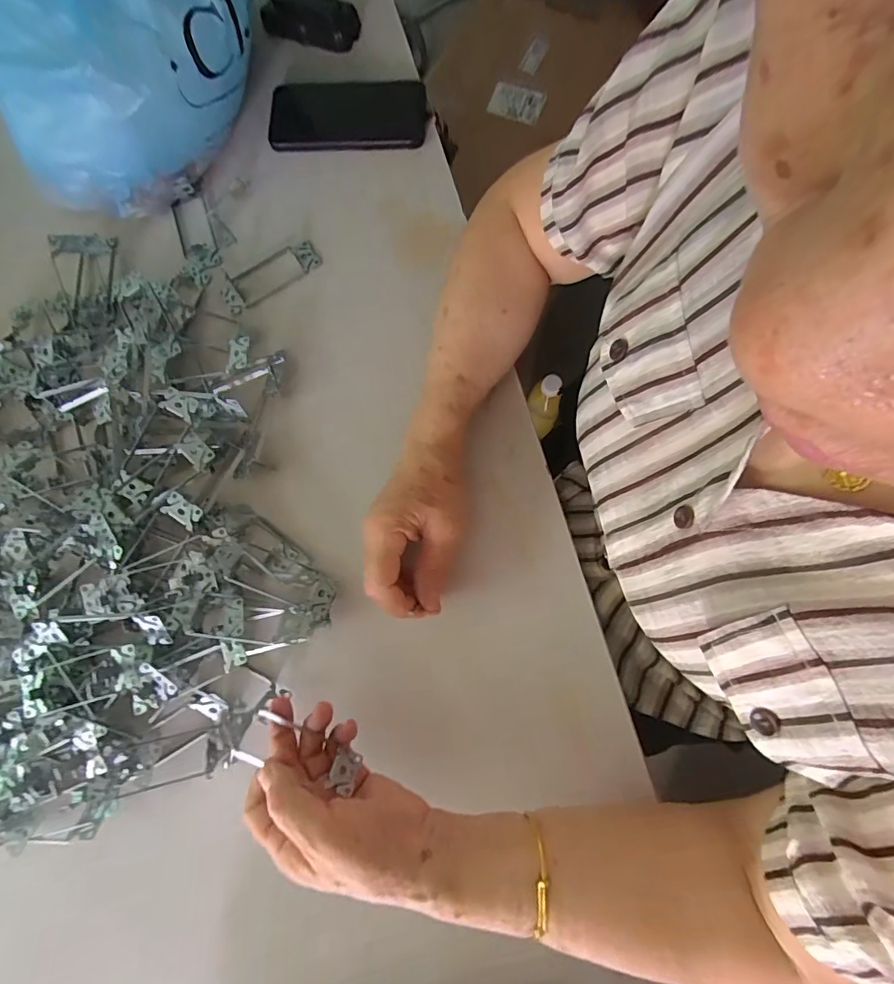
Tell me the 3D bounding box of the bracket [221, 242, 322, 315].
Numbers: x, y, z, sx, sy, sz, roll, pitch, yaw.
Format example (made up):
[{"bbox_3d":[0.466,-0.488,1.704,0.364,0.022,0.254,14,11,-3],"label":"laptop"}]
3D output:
[{"bbox_3d":[-0.183,-0.224,0.473,0.104,0.017,0.043,-31,80,-5],"label":"bracket"}]

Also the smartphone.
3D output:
[{"bbox_3d":[-0.112,-0.410,0.508,0.170,0.015,0.090,1,79,1],"label":"smartphone"}]

